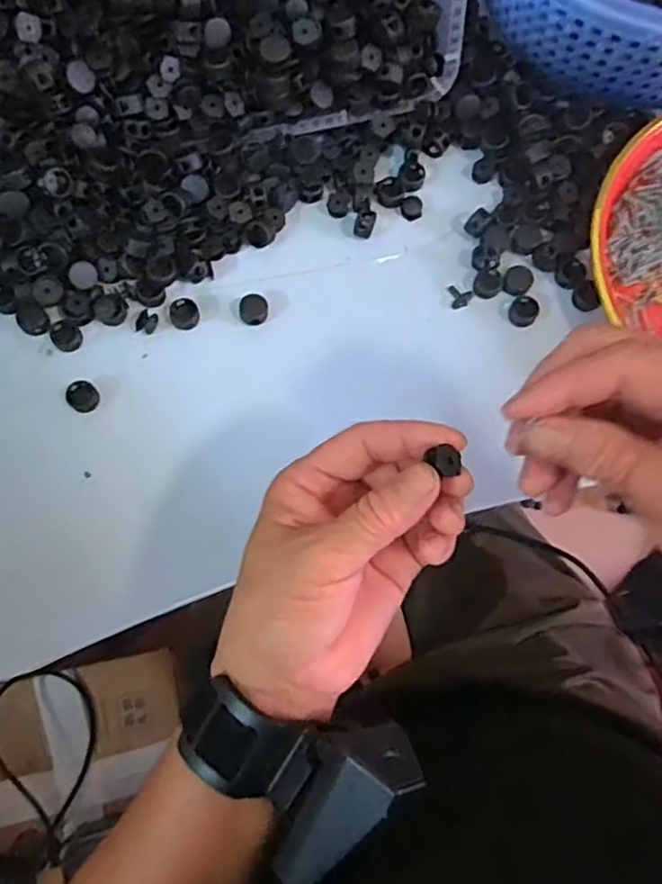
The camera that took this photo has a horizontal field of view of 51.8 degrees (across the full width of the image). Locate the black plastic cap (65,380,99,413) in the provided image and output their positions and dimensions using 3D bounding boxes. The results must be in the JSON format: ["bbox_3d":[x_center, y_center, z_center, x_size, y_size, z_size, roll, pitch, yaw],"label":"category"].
[{"bbox_3d":[-0.142,-0.026,0.390,0.019,0.006,0.017,34,79,6],"label":"black plastic cap"}]

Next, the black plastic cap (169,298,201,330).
[{"bbox_3d":[-0.087,-0.076,0.404,0.017,0.005,0.019,-23,79,-6],"label":"black plastic cap"}]

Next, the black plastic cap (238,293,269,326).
[{"bbox_3d":[-0.046,-0.078,0.403,0.017,0.007,0.018,0,77,-1],"label":"black plastic cap"}]

